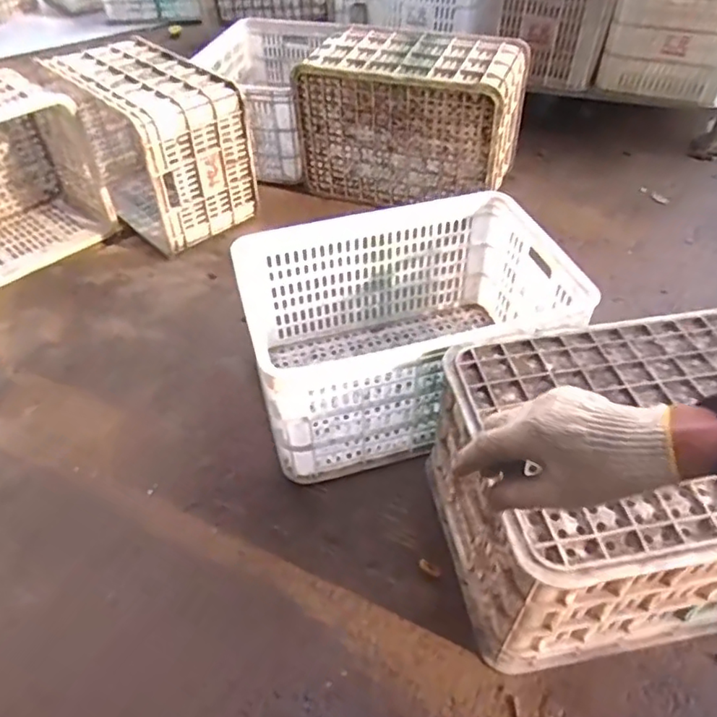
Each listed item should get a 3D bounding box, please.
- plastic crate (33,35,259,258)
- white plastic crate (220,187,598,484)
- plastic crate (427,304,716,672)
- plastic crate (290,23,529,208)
[{"bbox_3d":[-0.501,-0.542,1.405,0.280,0.308,0.469,-31,52,-26],"label":"plastic crate"},{"bbox_3d":[0.075,-0.046,0.981,0.497,0.255,0.343,-13,47,-11],"label":"white plastic crate"},{"bbox_3d":[0.374,0.156,0.782,0.480,0.262,0.351,-7,49,-6],"label":"plastic crate"},{"bbox_3d":[0.127,-0.582,1.418,0.503,0.332,0.263,14,47,14],"label":"plastic crate"}]

